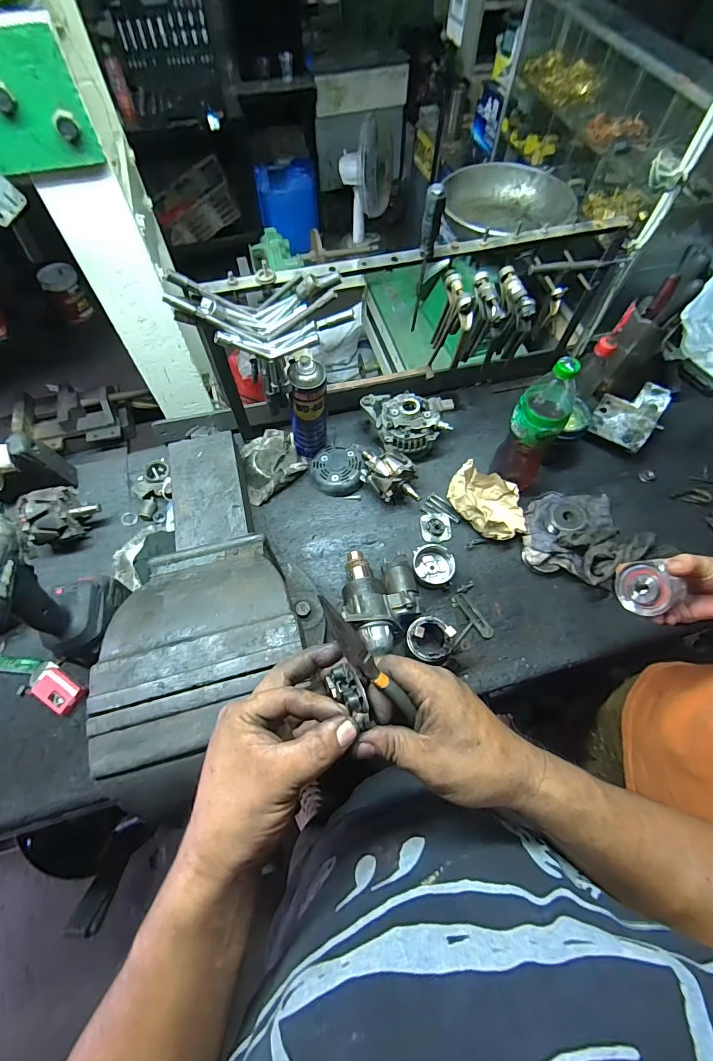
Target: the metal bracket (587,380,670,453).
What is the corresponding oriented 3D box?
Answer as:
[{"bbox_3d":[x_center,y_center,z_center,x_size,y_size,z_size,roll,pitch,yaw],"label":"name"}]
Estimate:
[{"bbox_3d":[0.517,-0.225,0.794,0.101,0.025,0.128,30,89,21],"label":"metal bracket"}]

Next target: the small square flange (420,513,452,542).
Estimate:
[{"bbox_3d":[0.143,-0.006,0.749,0.052,0.008,0.056,-3,63,-3],"label":"small square flange"}]

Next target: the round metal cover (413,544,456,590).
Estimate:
[{"bbox_3d":[0.131,0.062,0.712,0.069,0.038,0.068,0,63,-1],"label":"round metal cover"}]

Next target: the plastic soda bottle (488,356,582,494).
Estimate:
[{"bbox_3d":[0.288,-0.160,0.673,0.084,0.248,0.069,31,67,14],"label":"plastic soda bottle"}]

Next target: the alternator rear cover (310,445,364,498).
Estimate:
[{"bbox_3d":[-0.037,-0.115,0.798,0.102,0.038,0.103,-8,64,-5],"label":"alternator rear cover"}]

